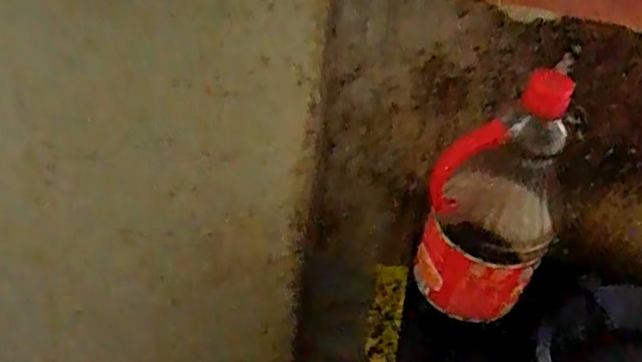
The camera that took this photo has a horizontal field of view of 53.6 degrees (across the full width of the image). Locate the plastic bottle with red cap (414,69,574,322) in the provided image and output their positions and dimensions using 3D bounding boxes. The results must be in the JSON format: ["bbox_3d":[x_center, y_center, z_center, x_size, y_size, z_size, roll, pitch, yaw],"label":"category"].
[{"bbox_3d":[0.153,0.027,0.567,0.097,0.238,0.083,-7,47,-12],"label":"plastic bottle with red cap"}]

